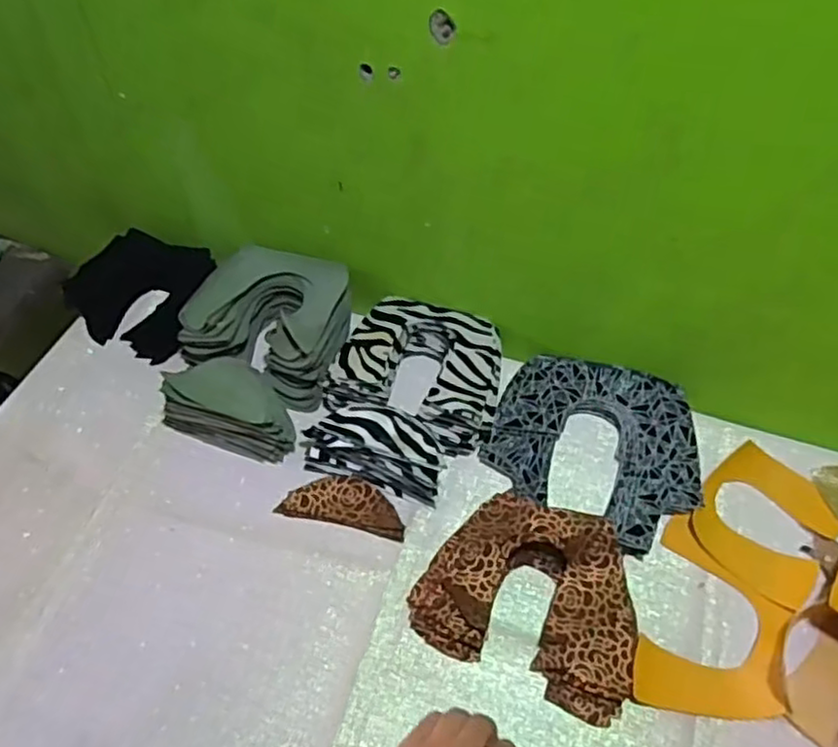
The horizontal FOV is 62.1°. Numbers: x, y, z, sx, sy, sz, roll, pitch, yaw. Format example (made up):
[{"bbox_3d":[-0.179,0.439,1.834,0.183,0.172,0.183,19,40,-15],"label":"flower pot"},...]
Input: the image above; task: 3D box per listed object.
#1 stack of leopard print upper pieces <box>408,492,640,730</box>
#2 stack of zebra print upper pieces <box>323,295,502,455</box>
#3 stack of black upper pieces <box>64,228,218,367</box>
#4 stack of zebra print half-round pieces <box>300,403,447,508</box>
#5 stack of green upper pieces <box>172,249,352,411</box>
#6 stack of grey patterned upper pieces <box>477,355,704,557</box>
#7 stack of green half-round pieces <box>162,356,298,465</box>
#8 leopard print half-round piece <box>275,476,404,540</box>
[{"bbox_3d":[0.095,0.179,0.571,0.173,0.046,0.137,21,56,14],"label":"stack of leopard print upper pieces"},{"bbox_3d":[0.006,-0.006,0.696,0.163,0.046,0.141,18,55,12],"label":"stack of zebra print upper pieces"},{"bbox_3d":[-0.300,-0.092,0.757,0.153,0.040,0.130,18,55,12],"label":"stack of black upper pieces"},{"bbox_3d":[-0.040,0.064,0.638,0.134,0.067,0.058,16,55,11],"label":"stack of zebra print half-round pieces"},{"bbox_3d":[-0.148,-0.056,0.726,0.162,0.061,0.141,18,55,12],"label":"stack of green upper pieces"},{"bbox_3d":[0.166,0.073,0.660,0.189,0.035,0.182,15,55,10],"label":"stack of grey patterned upper pieces"},{"bbox_3d":[-0.175,0.029,0.654,0.130,0.072,0.061,16,55,11],"label":"stack of green half-round pieces"},{"bbox_3d":[-0.066,0.117,0.633,0.113,0.011,0.046,12,54,8],"label":"leopard print half-round piece"}]

